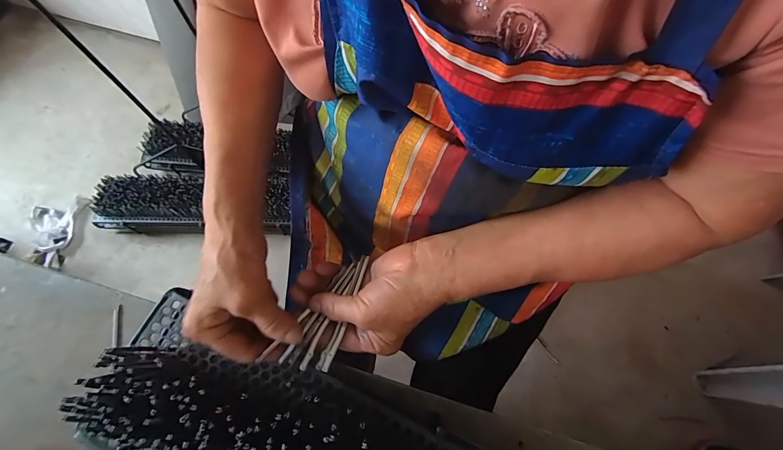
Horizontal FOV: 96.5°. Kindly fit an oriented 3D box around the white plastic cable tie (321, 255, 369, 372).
[{"bbox_3d":[-0.039,0.076,0.312,0.006,0.004,0.106,16,66,8],"label":"white plastic cable tie"}]

